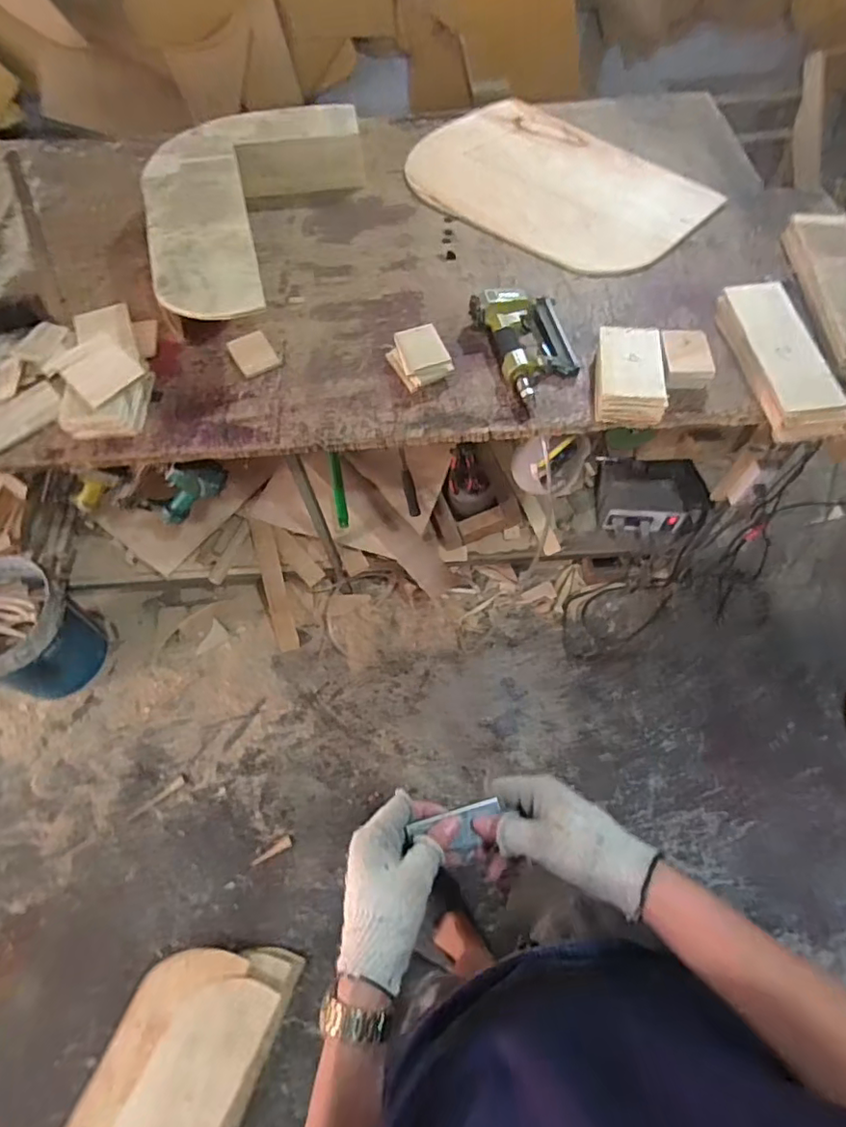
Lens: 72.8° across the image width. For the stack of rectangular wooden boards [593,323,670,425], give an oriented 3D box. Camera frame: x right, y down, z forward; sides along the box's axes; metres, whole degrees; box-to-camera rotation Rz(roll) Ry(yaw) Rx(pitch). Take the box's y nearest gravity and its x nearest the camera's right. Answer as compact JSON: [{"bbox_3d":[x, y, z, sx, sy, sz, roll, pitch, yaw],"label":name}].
[{"bbox_3d":[0.352,-0.325,0.981,0.110,0.058,0.176,4,62,5],"label":"stack of rectangular wooden boards"}]

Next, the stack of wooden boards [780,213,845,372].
[{"bbox_3d":[0.750,-0.508,1.030,0.116,0.052,0.395,-2,61,2],"label":"stack of wooden boards"}]

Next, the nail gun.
[{"bbox_3d":[0.192,-0.400,1.012,0.147,0.049,0.227,-20,62,-8],"label":"nail gun"}]

